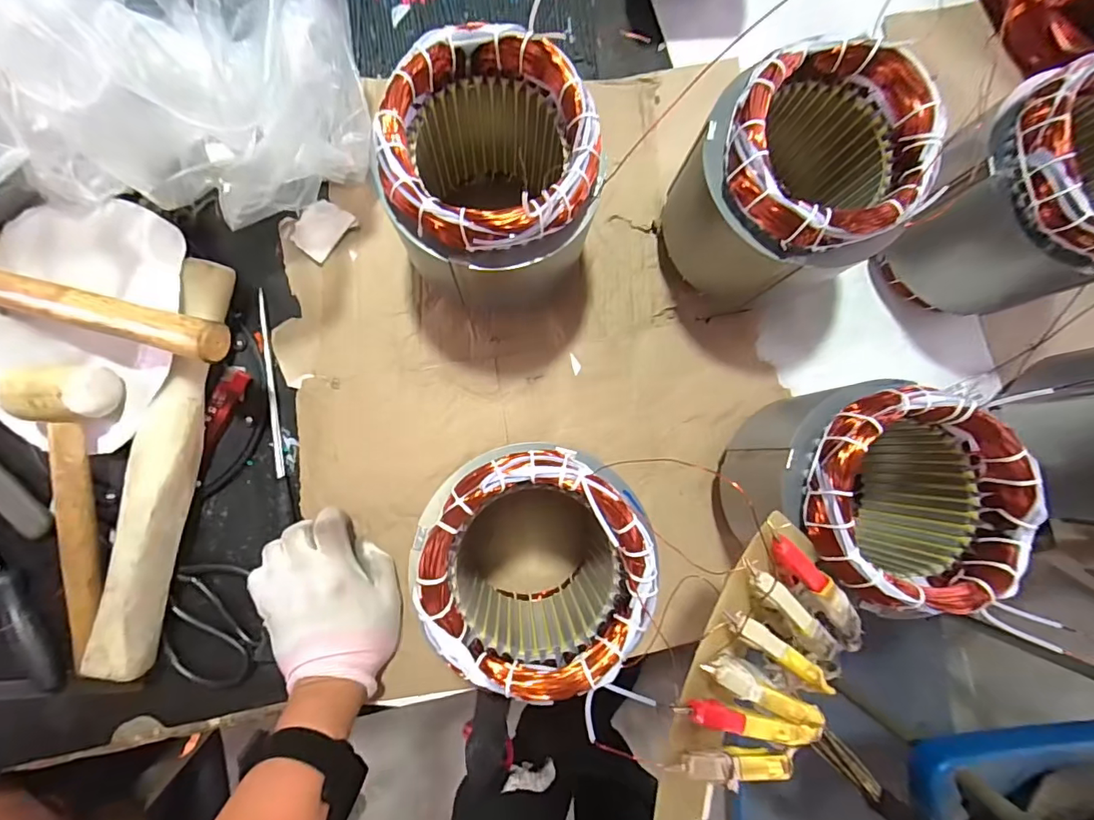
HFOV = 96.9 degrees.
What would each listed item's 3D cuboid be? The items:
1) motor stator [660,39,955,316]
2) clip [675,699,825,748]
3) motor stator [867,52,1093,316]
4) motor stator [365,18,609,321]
[{"bbox_3d":[0.179,-0.168,0.368,0.140,0.131,0.143,-21,88,-5],"label":"motor stator"},{"bbox_3d":[0.113,0.170,0.264,0.104,0.014,0.010,22,84,-17],"label":"clip"},{"bbox_3d":[0.387,-0.165,0.394,0.134,0.162,0.139,-21,87,-4],"label":"motor stator"},{"bbox_3d":[-0.034,-0.163,0.375,0.141,0.162,0.142,-1,85,-3],"label":"motor stator"}]

